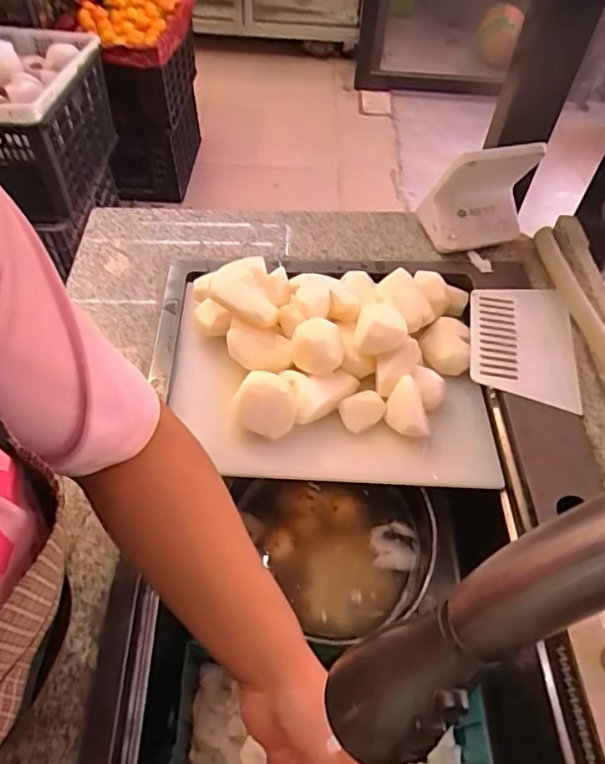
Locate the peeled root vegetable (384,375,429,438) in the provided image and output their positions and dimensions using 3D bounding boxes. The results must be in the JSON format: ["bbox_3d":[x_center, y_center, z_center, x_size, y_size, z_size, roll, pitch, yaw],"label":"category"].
[{"bbox_3d":[0.115,0.033,0.623,0.041,0.041,0.062,-15,55,-12],"label":"peeled root vegetable"}]

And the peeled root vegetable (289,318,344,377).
[{"bbox_3d":[0.016,-0.043,0.616,0.057,0.040,0.054,4,53,1],"label":"peeled root vegetable"}]

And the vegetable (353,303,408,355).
[{"bbox_3d":[0.088,-0.060,0.630,0.056,0.038,0.056,9,54,5],"label":"vegetable"}]

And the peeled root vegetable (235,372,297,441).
[{"bbox_3d":[-0.040,0.026,0.594,0.068,0.056,0.056,13,54,8],"label":"peeled root vegetable"}]

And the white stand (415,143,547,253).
[{"bbox_3d":[0.229,-0.241,0.724,0.128,0.150,0.064,8,53,4],"label":"white stand"}]

